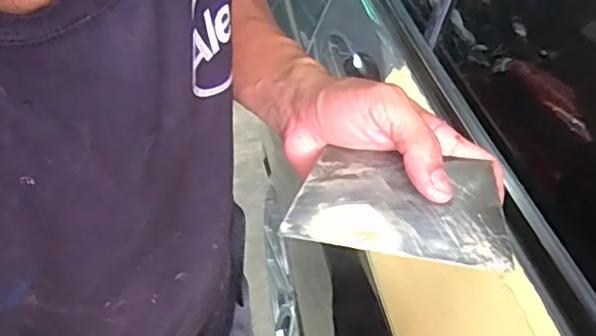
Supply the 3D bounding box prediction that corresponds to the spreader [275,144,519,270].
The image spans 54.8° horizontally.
[{"bbox_3d":[0.057,0.019,0.328,0.117,0.004,0.078,7,42,12],"label":"spreader"}]

